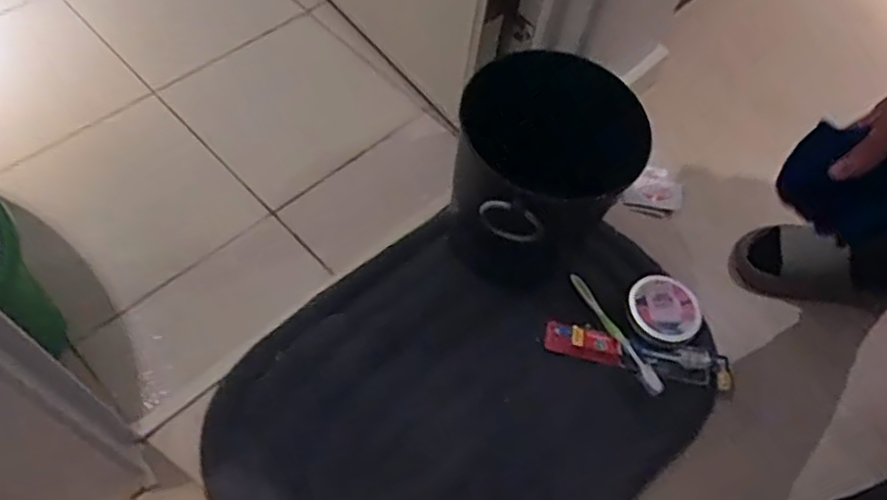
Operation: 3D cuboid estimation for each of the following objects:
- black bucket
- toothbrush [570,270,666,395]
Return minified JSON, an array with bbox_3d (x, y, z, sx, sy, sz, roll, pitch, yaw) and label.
[{"bbox_3d":[0.100,-0.080,0.798,0.184,0.237,0.193,3,59,-5],"label":"black bucket"},{"bbox_3d":[0.217,0.101,0.825,0.022,0.018,0.181,-21,64,-17],"label":"toothbrush"}]

